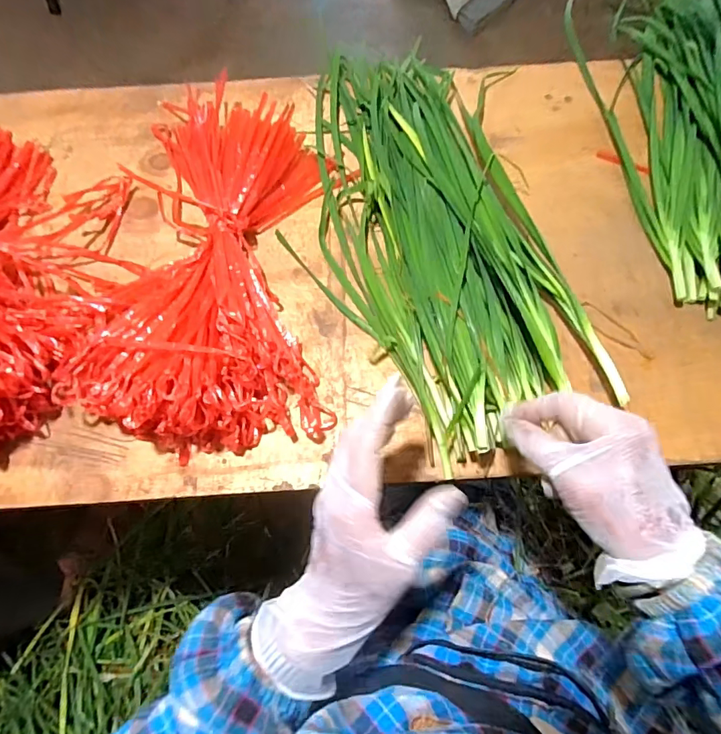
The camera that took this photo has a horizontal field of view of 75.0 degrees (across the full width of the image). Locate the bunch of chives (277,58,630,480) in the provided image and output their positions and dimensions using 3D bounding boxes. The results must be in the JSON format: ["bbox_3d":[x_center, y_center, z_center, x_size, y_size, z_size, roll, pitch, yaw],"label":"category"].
[{"bbox_3d":[0.057,-0.132,0.432,0.199,0.051,0.422,-14,68,-6],"label":"bunch of chives"}]

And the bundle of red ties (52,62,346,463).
[{"bbox_3d":[-0.130,-0.120,0.428,0.209,0.045,0.384,-2,66,-2],"label":"bundle of red ties"}]

